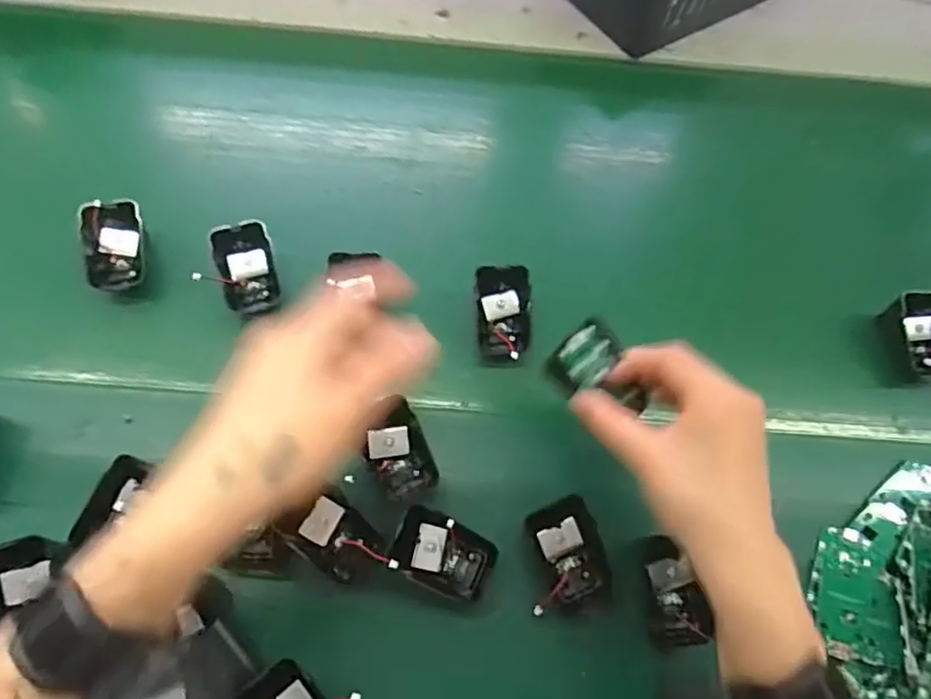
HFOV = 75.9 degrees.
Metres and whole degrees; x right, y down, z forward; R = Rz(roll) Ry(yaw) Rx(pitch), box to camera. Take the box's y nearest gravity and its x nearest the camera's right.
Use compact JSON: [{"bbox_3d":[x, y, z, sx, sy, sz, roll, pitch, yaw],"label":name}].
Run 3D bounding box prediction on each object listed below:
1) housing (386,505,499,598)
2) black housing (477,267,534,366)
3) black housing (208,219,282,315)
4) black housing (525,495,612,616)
[{"bbox_3d":[-0.015,0.135,0.393,0.064,0.023,0.045,22,69,7],"label":"housing"},{"bbox_3d":[0.031,-0.025,0.462,0.042,0.033,0.069,-3,68,-3],"label":"black housing"},{"bbox_3d":[-0.173,-0.064,0.472,0.041,0.012,0.069,-12,100,-6],"label":"black housing"},{"bbox_3d":[0.066,0.130,0.385,0.047,0.023,0.060,-11,69,-7],"label":"black housing"}]

